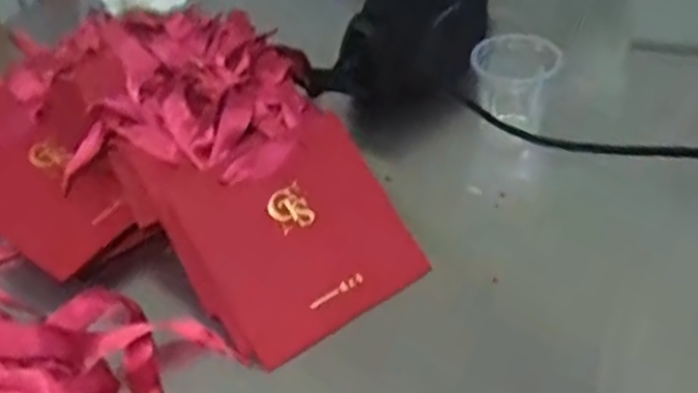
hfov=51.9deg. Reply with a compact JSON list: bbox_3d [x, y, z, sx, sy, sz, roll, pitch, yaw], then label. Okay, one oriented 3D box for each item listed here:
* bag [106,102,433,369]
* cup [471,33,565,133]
[{"bbox_3d":[-0.049,0.013,0.514,0.147,0.031,0.179,-27,78,-23],"label":"bag"},{"bbox_3d":[0.141,-0.103,0.607,0.070,0.064,0.059,12,45,19],"label":"cup"}]

